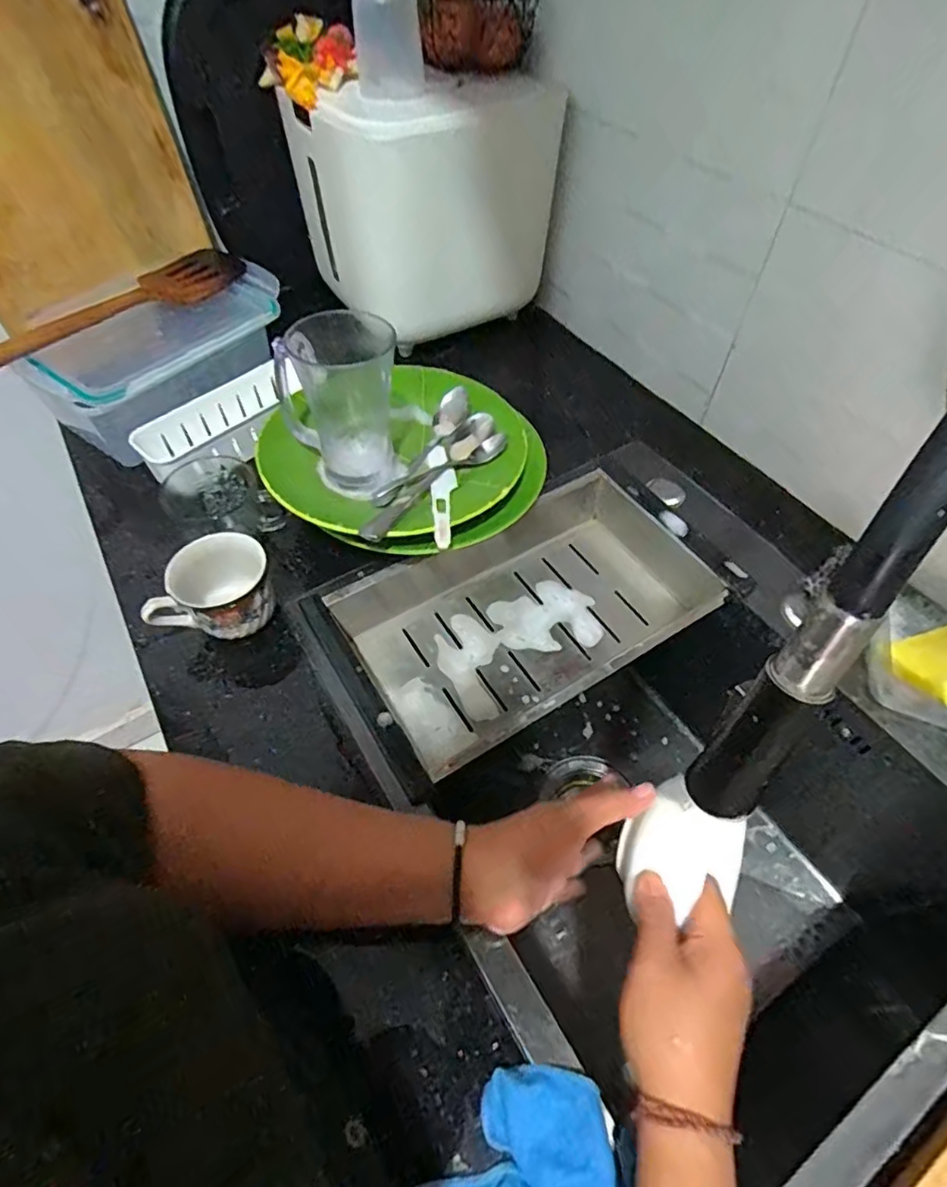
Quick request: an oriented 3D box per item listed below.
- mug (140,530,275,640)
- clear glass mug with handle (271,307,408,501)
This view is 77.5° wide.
[{"bbox_3d":[-0.217,0.003,0.493,0.095,0.064,0.070,-19,57,-15],"label":"mug"},{"bbox_3d":[-0.107,-0.164,0.501,0.090,0.122,0.096,0,54,-1],"label":"clear glass mug with handle"}]

